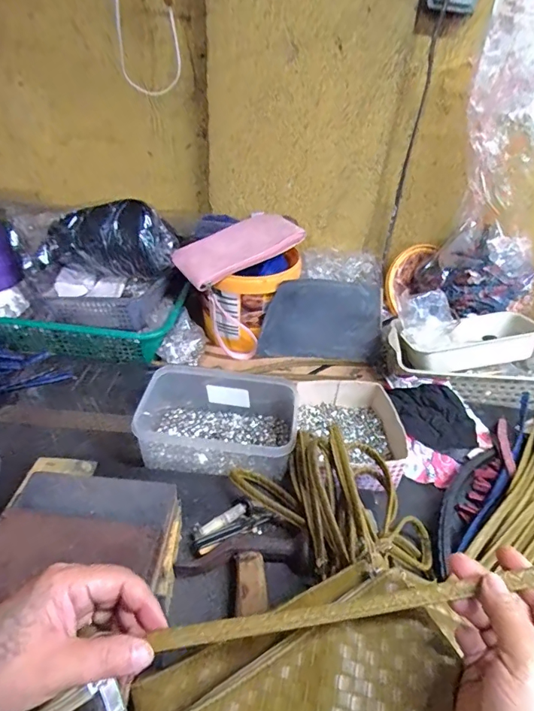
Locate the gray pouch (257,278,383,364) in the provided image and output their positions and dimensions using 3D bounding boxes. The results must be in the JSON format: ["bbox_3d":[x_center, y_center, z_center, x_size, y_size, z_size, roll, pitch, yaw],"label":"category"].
[{"bbox_3d":[0.099,-0.062,0.771,0.215,0.145,0.036,4,2,-10],"label":"gray pouch"}]

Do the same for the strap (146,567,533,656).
[{"bbox_3d":[0.089,0.147,0.264,0.309,0.017,0.014,-9,38,0],"label":"strap"}]

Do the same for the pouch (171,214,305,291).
[{"bbox_3d":[-0.053,-0.183,0.729,0.205,0.022,0.120,-29,48,-20],"label":"pouch"}]

